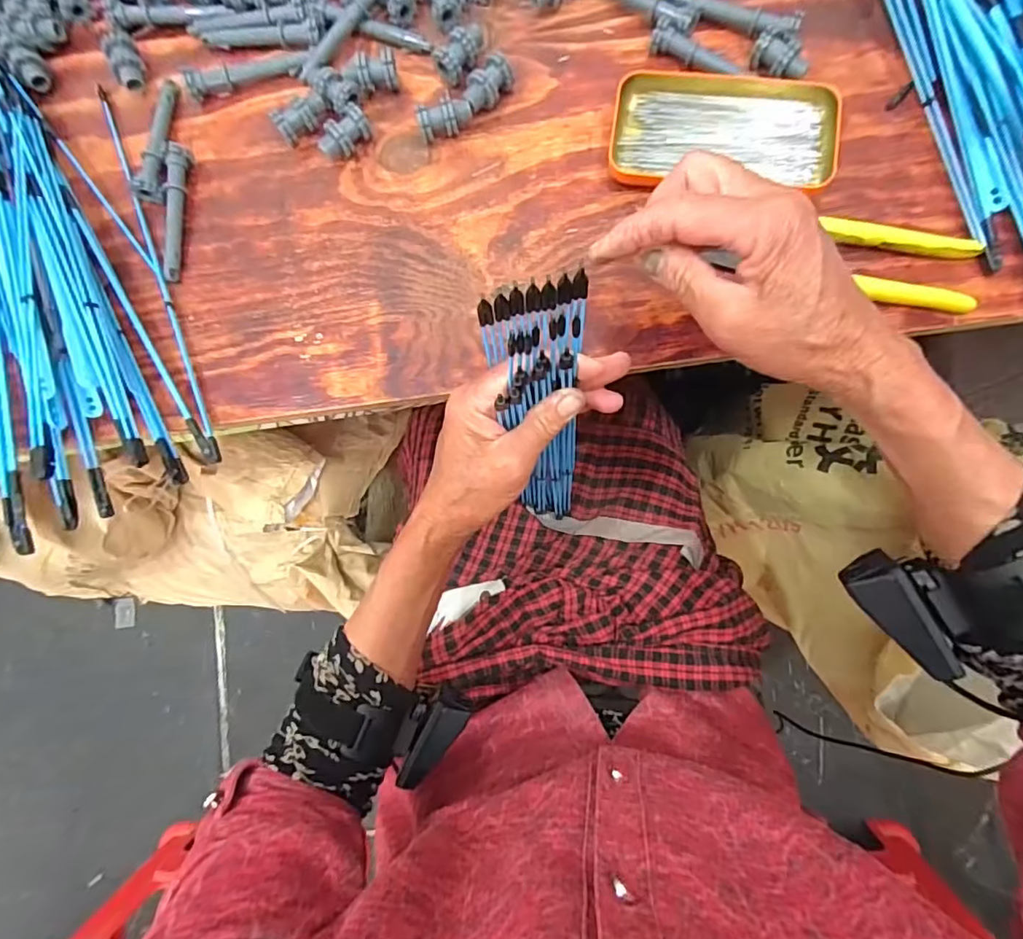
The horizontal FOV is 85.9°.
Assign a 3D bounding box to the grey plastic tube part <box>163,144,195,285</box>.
[{"bbox_3d":[-0.241,-0.183,0.395,0.013,0.014,0.097,1,82,4],"label":"grey plastic tube part"}]

